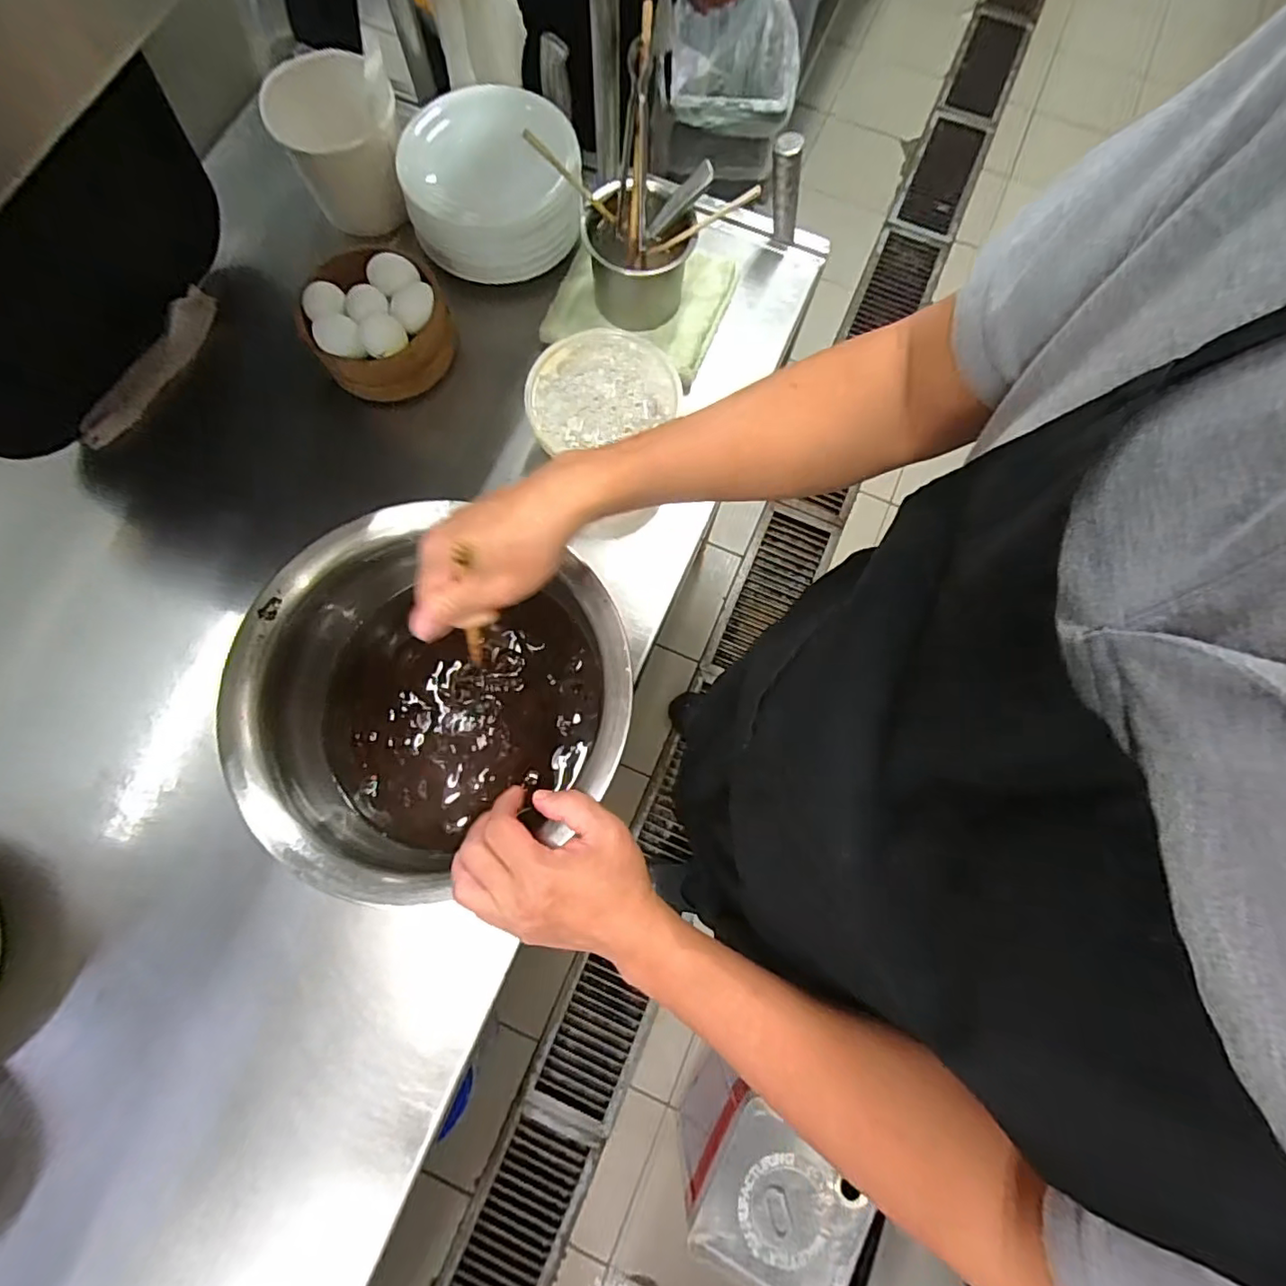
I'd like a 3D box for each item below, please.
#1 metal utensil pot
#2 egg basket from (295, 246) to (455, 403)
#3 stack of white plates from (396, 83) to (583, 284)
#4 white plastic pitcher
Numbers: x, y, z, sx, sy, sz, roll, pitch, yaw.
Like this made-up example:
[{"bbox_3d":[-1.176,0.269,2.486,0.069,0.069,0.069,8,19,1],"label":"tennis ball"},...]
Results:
[{"bbox_3d":[-0.006,-0.416,0.628,0.108,0.098,0.106,0,77,-1],"label":"metal utensil pot"},{"bbox_3d":[-0.277,-0.335,0.629,0.138,0.094,0.129,-6,77,-3],"label":"egg basket"},{"bbox_3d":[-0.160,-0.499,0.628,0.183,0.099,0.162,-4,77,-2],"label":"stack of white plates"},{"bbox_3d":[-0.323,-0.545,0.639,0.127,0.128,0.117,0,77,-1],"label":"white plastic pitcher"}]

